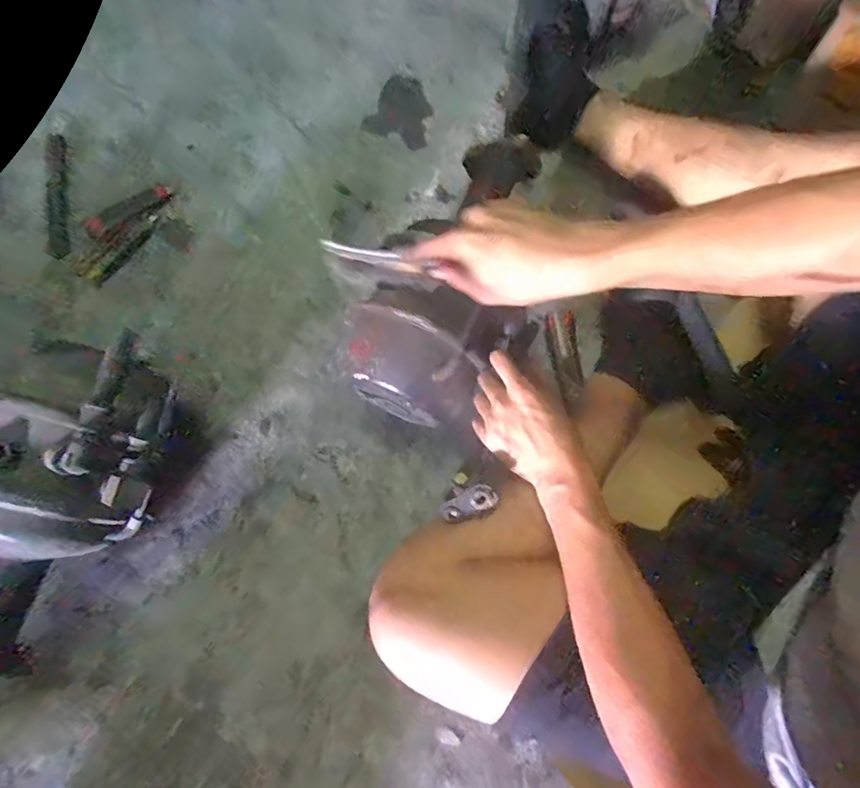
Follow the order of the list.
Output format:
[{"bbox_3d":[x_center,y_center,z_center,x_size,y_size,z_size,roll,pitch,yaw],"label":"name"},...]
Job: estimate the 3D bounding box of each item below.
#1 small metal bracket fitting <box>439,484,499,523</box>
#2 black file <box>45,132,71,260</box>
[{"bbox_3d":[0.038,0.107,0.455,0.059,0.017,0.025,-36,71,33],"label":"small metal bracket fitting"},{"bbox_3d":[-0.583,-0.308,0.723,0.035,0.018,0.224,-13,72,-3],"label":"black file"}]

